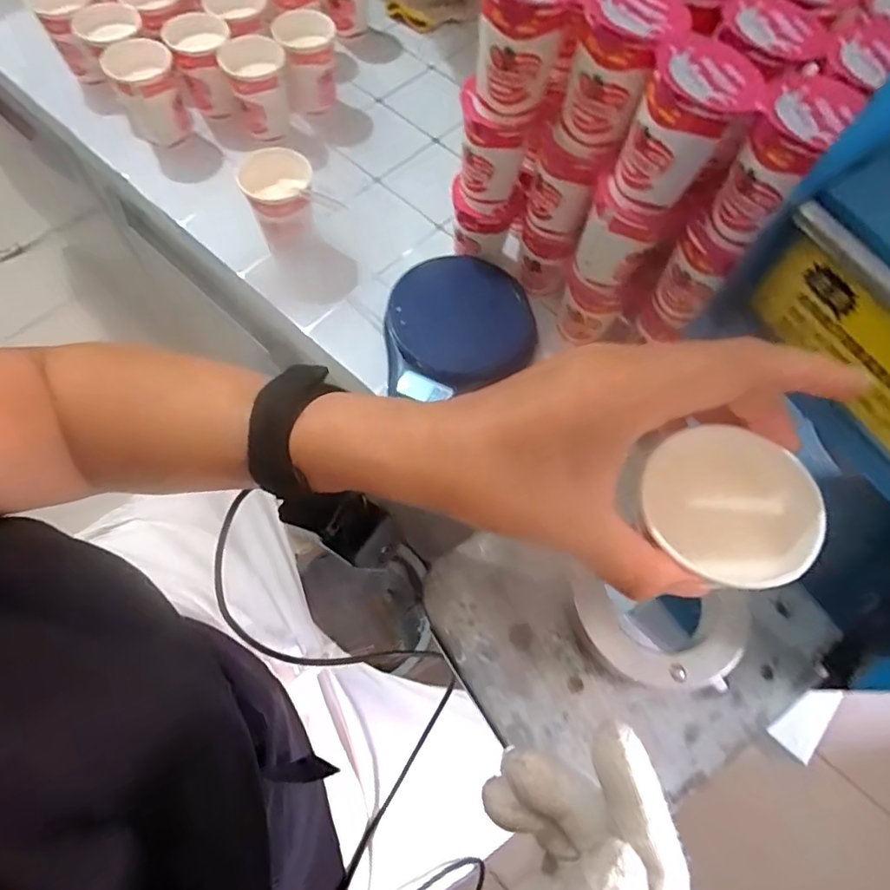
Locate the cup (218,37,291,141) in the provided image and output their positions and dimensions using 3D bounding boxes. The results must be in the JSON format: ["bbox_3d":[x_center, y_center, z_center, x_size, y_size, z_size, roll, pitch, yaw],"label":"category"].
[{"bbox_3d":[-0.205,-0.390,0.613,0.066,0.083,0.066,-6,67,-6],"label":"cup"}]

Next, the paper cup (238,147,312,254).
[{"bbox_3d":[-0.161,-0.235,0.542,0.063,0.071,0.067,1,66,-3],"label":"paper cup"}]

